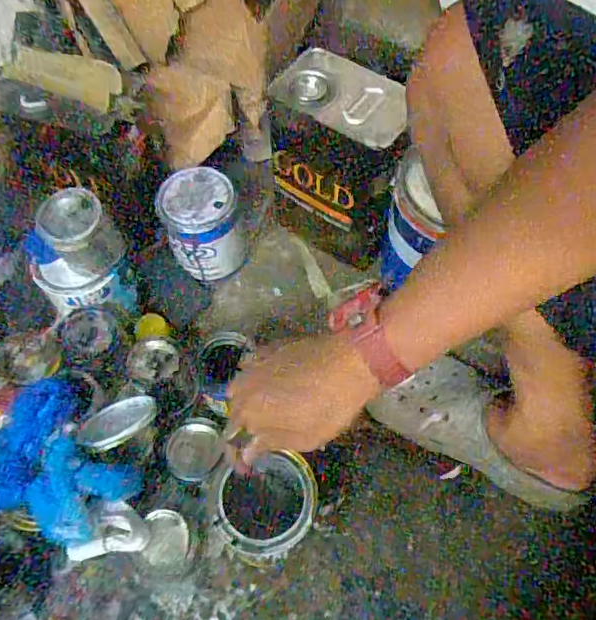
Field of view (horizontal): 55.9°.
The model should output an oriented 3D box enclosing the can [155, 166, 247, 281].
[{"bbox_3d":[-0.132,-0.118,0.766,0.102,0.105,0.111,-14,64,-7],"label":"can"}]

